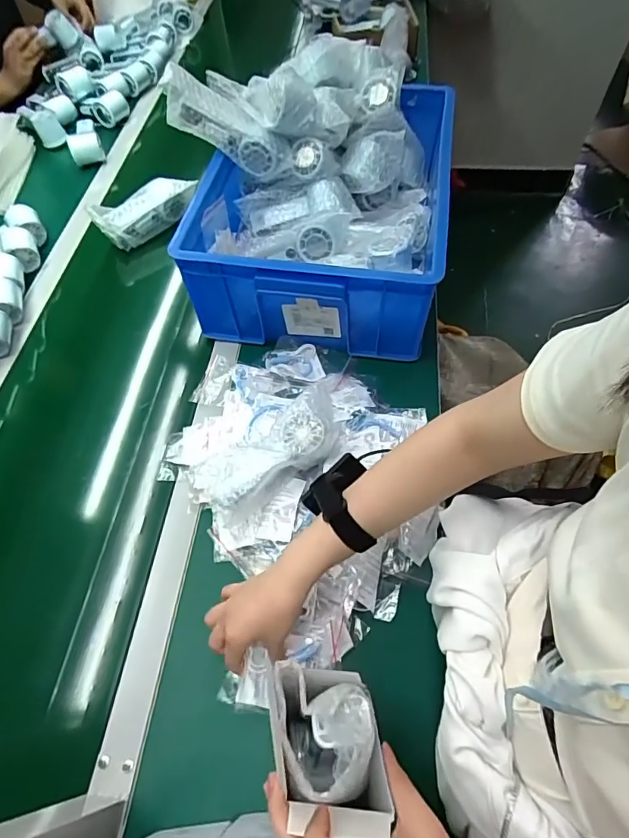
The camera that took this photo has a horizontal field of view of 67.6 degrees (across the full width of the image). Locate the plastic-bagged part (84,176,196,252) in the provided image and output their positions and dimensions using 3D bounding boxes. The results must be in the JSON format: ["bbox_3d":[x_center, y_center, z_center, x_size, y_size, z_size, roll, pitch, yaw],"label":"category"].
[{"bbox_3d":[-0.306,-0.379,0.851,0.180,0.074,0.062,-31,63,-16],"label":"plastic-bagged part"}]

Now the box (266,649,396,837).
[{"bbox_3d":[0.009,0.207,0.300,0.063,0.059,0.094,-9,59,-4],"label":"box"}]

